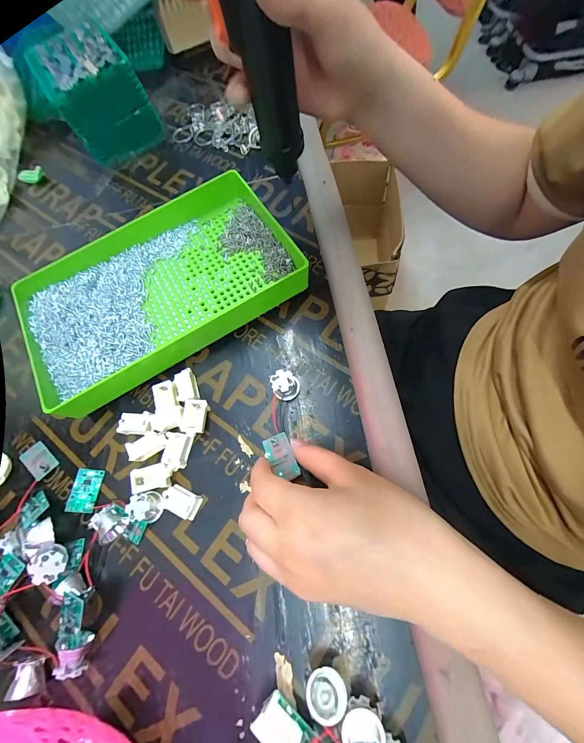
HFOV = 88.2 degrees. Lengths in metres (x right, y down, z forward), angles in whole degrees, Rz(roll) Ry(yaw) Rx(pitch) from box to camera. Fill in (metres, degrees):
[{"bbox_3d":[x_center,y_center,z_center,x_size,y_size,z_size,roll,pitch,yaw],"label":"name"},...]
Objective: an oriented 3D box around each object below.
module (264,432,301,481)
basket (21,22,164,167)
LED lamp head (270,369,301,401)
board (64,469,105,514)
[{"bbox_3d":[-0.008,0.064,0.227,0.020,0.006,0.033,-20,69,-6],"label":"module"},{"bbox_3d":[-0.228,-0.320,0.358,0.093,0.092,0.093,-34,71,-11],"label":"basket"},{"bbox_3d":[-0.005,0.011,0.254,0.023,0.019,0.023,-1,68,2],"label":"LED lamp head"},{"bbox_3d":[-0.168,0.097,0.246,0.020,0.007,0.033,3,68,3],"label":"board"}]

